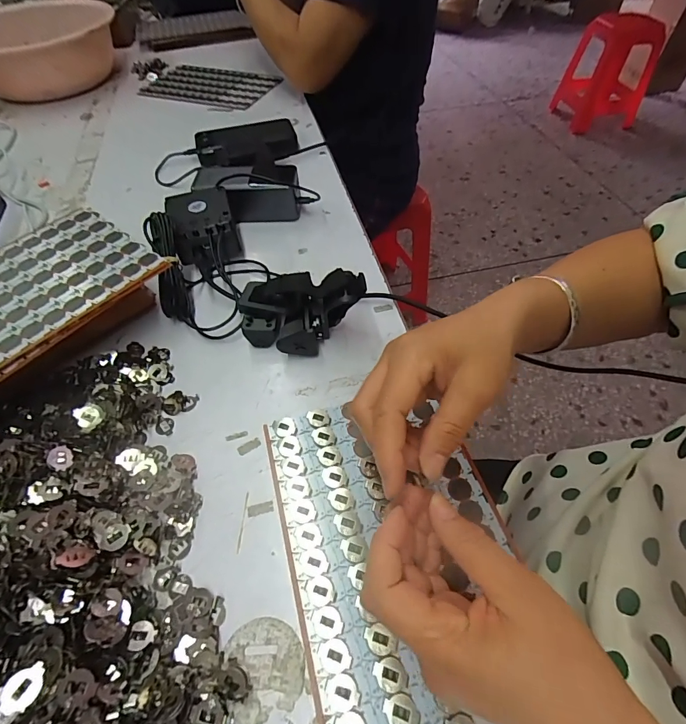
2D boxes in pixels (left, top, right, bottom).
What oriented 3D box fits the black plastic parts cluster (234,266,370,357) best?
[{"bbox_3d":[-0.041,-0.043,0.369,0.115,0.069,0.054,4,54,6],"label":"black plastic parts cluster"}]

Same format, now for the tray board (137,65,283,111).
[{"bbox_3d":[-0.288,-0.593,0.830,0.287,0.005,0.160,19,57,15],"label":"tray board"}]

